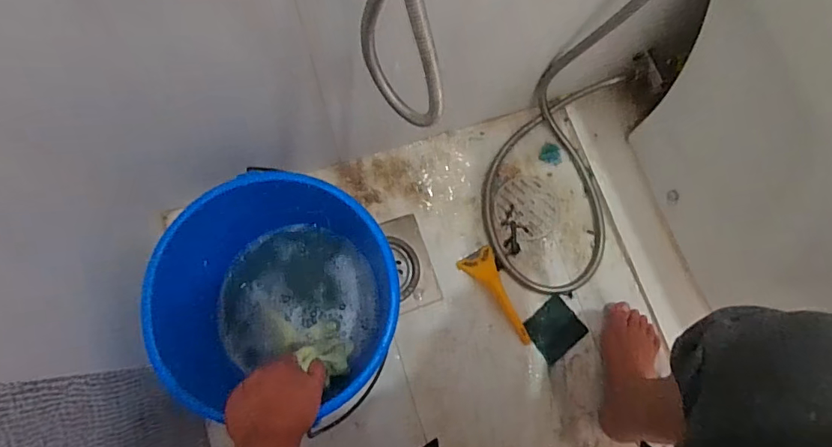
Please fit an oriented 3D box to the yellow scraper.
[{"bbox_3d":[0.130,0.119,0.750,0.057,0.016,0.163,-27,79,-8],"label":"yellow scraper"}]

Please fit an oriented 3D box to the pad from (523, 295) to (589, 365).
[{"bbox_3d":[0.219,0.167,0.749,0.079,0.005,0.076,-37,80,-9],"label":"pad"}]

